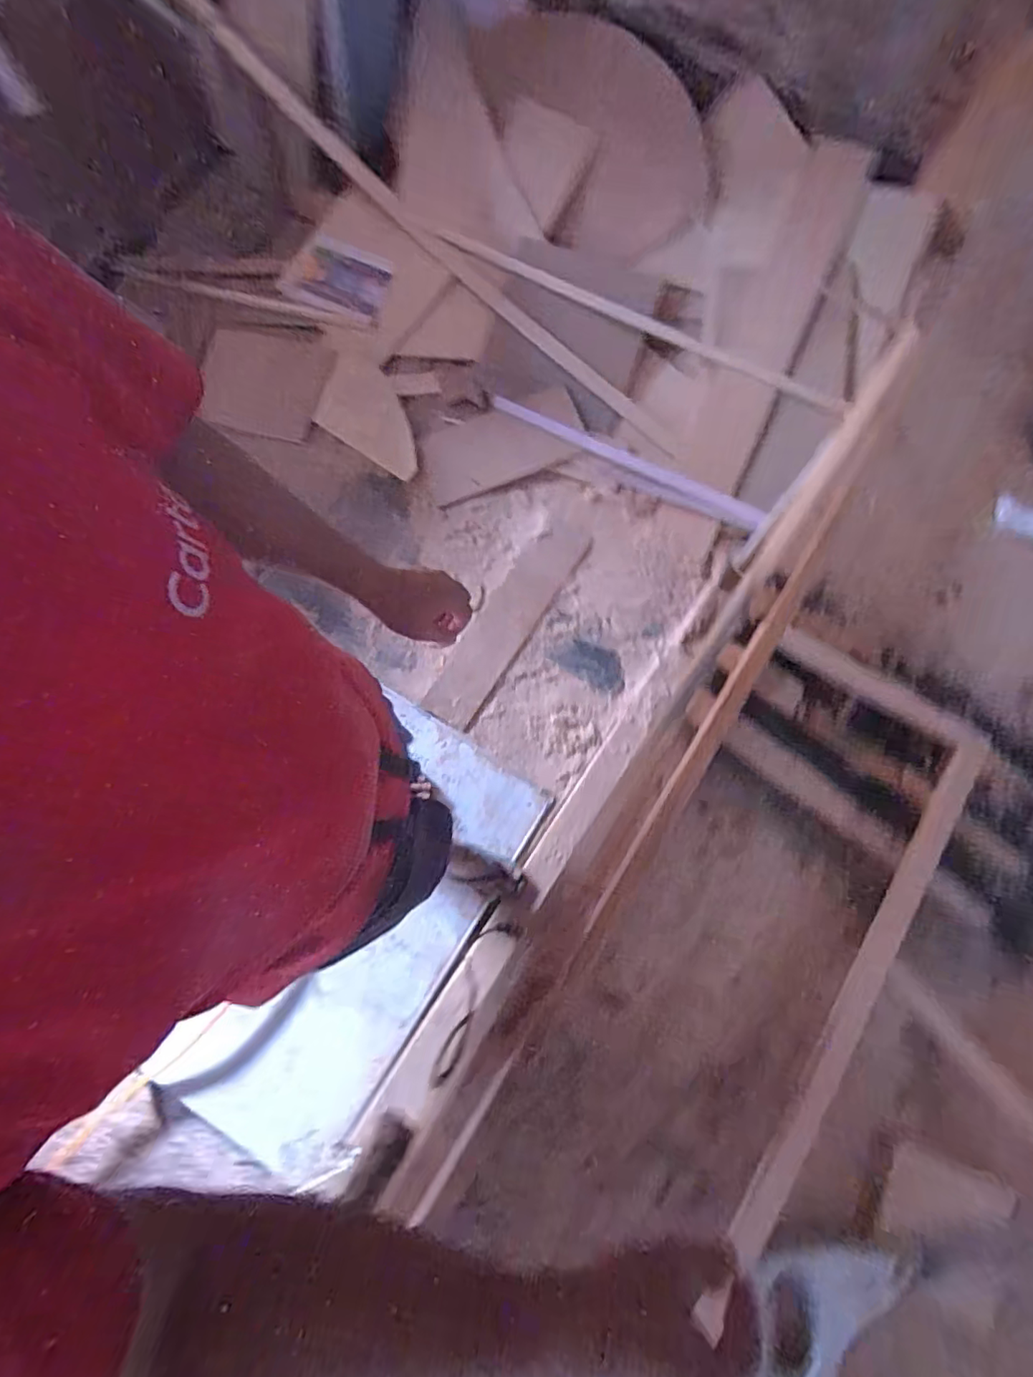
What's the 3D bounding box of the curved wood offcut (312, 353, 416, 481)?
[{"bbox_3d":[-0.411,-0.798,1.629,0.396,0.037,0.260,32,77,9],"label":"curved wood offcut"}]

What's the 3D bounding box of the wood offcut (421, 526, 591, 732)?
[{"bbox_3d":[-0.031,-0.180,1.492,0.149,0.035,0.617,33,82,11],"label":"wood offcut"}]

